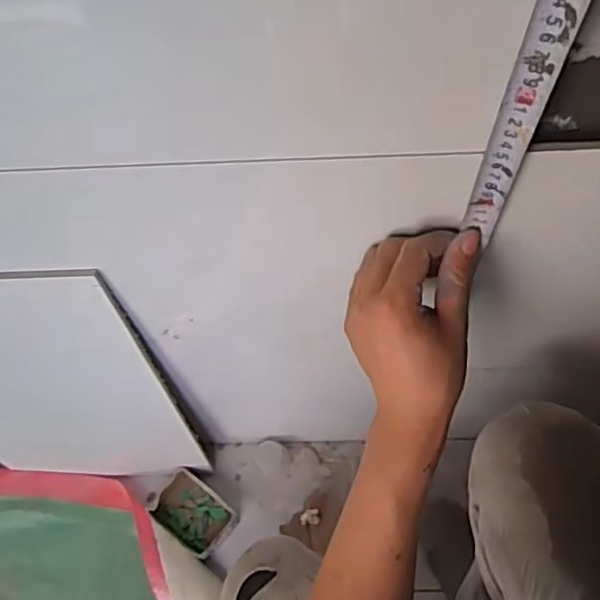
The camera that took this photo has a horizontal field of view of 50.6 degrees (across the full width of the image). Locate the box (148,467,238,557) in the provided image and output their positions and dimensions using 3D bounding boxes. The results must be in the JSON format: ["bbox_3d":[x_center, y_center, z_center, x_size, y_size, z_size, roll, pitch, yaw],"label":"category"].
[{"bbox_3d":[-0.172,0.334,1.002,0.129,0.060,0.088,34,70,18],"label":"box"}]

